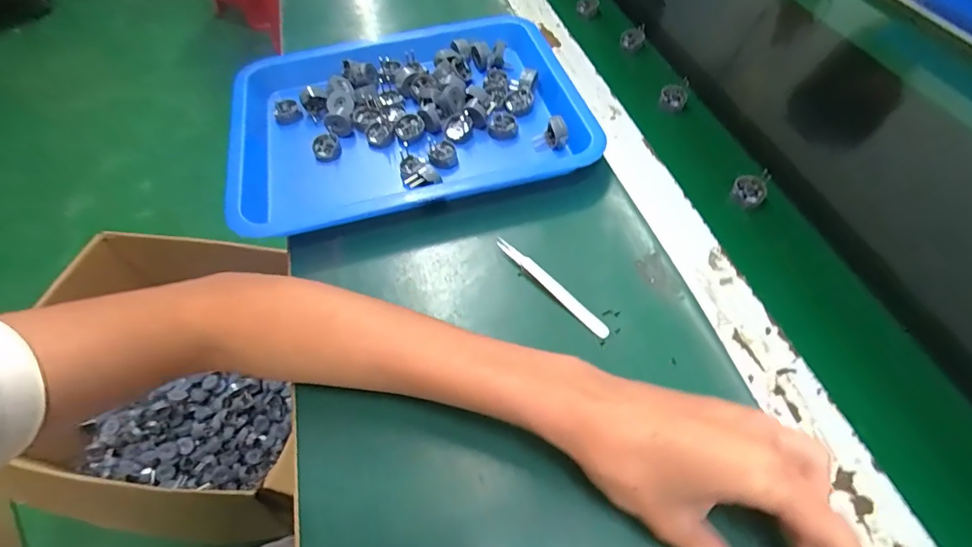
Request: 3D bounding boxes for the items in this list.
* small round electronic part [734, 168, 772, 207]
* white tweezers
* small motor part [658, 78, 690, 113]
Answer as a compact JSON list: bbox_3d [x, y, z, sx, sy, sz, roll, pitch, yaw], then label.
[{"bbox_3d":[0.233,-0.075,0.418,0.026,0.021,0.026,-2,55,3],"label":"small round electronic part"},{"bbox_3d":[0.048,0.009,0.368,0.014,0.010,0.116,-38,61,-20],"label":"white tweezers"},{"bbox_3d":[0.199,-0.187,0.506,0.029,0.030,0.015,-3,22,27],"label":"small motor part"}]

